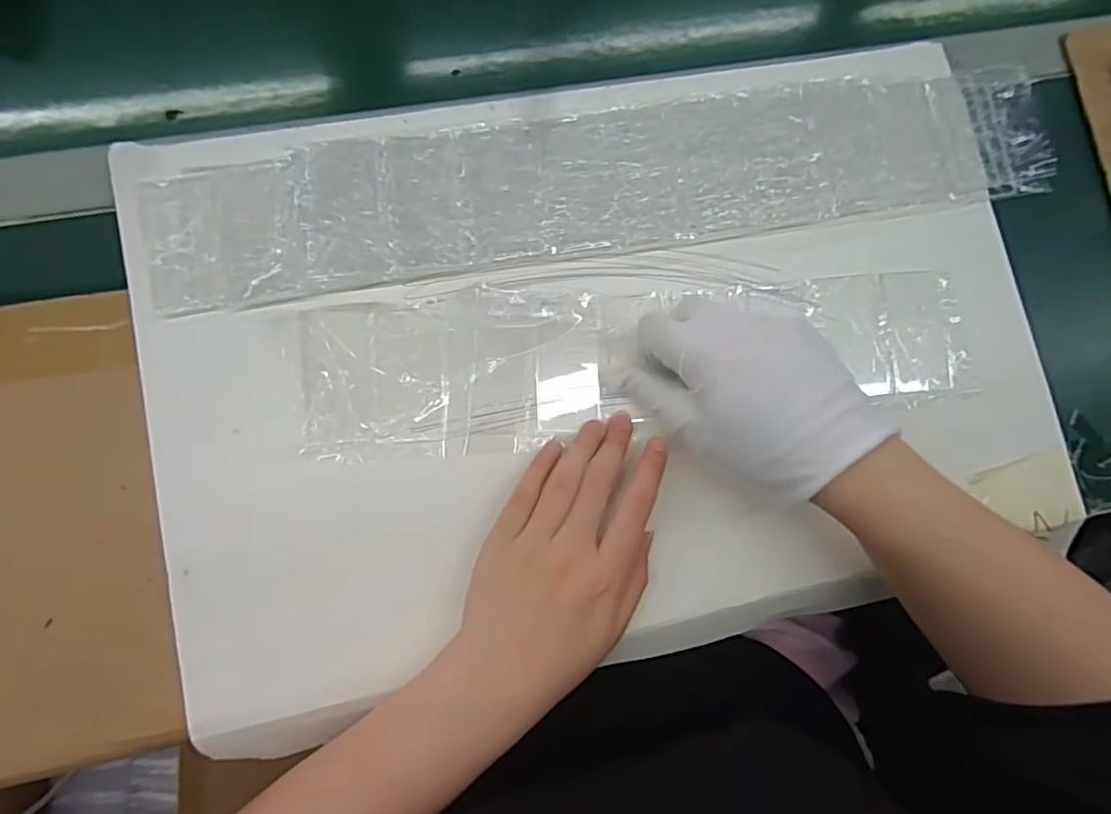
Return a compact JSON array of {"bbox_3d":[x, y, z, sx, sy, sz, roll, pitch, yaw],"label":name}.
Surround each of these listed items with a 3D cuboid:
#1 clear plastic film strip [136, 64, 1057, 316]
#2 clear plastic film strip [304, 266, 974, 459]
[{"bbox_3d":[0.048,-0.145,0.358,0.575,0.011,0.092,-10,83,-7],"label":"clear plastic film strip"},{"bbox_3d":[0.058,-0.031,0.350,0.411,0.010,0.091,-6,84,-6],"label":"clear plastic film strip"}]

